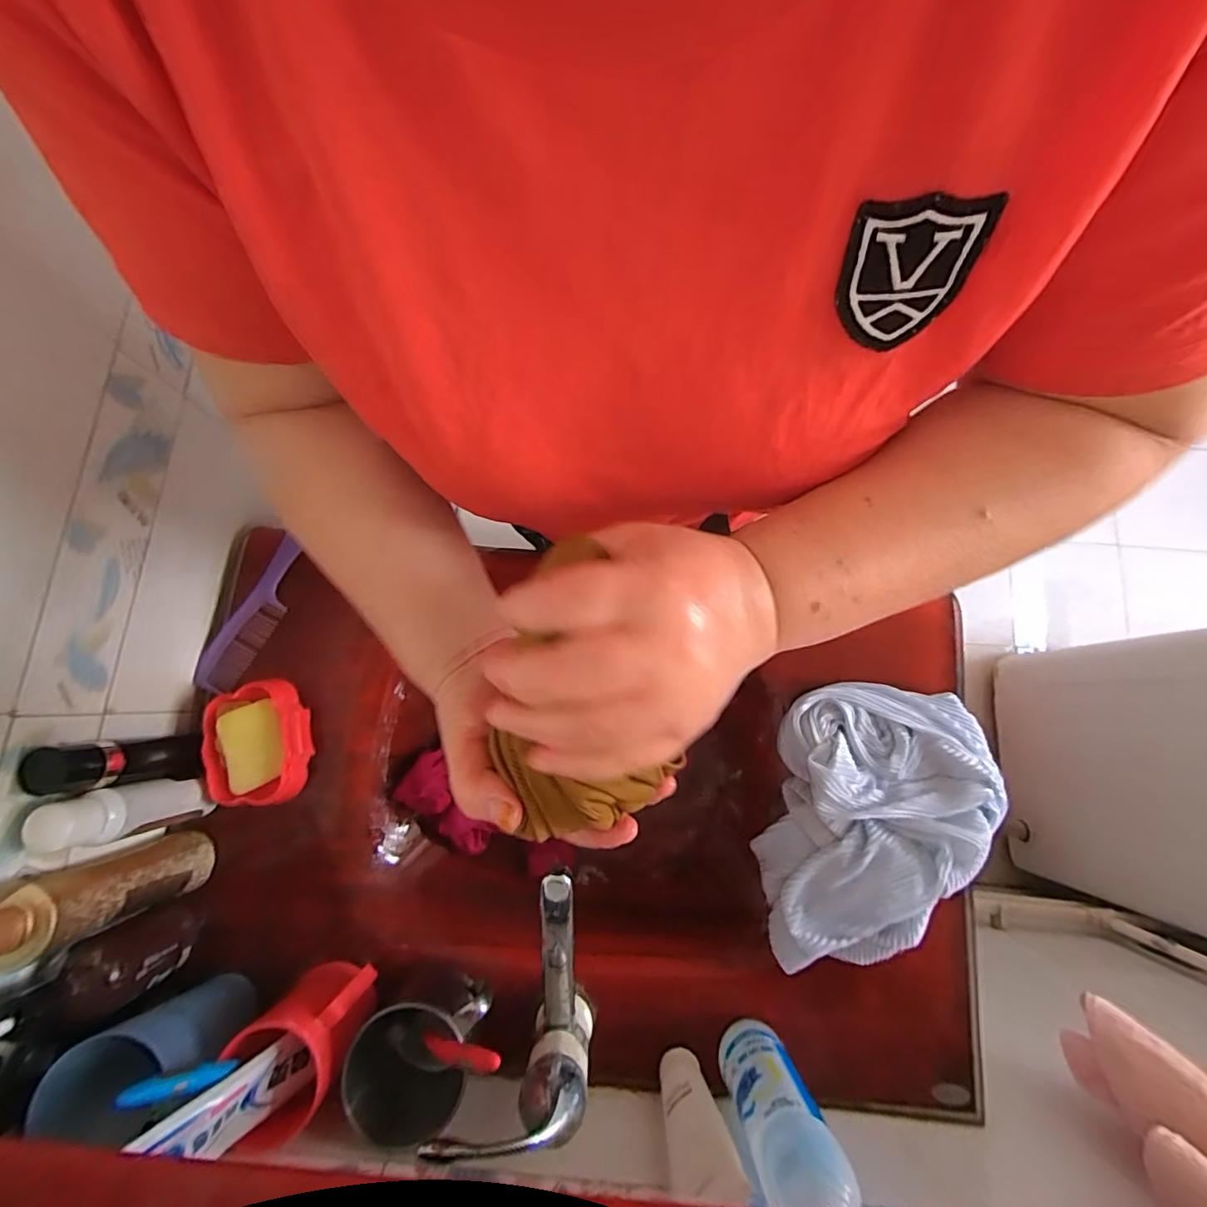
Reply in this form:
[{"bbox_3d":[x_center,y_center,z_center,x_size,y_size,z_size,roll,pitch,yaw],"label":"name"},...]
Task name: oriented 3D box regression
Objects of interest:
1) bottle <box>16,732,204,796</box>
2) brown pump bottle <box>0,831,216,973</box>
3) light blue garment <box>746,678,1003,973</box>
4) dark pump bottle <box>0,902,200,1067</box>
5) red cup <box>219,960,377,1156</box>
[{"bbox_3d":[-0.416,0.142,0.464,0.045,0.164,0.042,-6,80,-2],"label":"bottle"},{"bbox_3d":[-0.410,0.233,0.400,0.056,0.219,0.059,-16,80,-4],"label":"brown pump bottle"},{"bbox_3d":[0.268,0.212,0.509,0.189,0.067,0.254,8,79,1],"label":"light blue garment"},{"bbox_3d":[-0.399,0.296,0.407,0.047,0.164,0.062,-33,82,-6],"label":"dark pump bottle"},{"bbox_3d":[-0.245,0.360,0.431,0.080,0.089,0.075,-5,80,-2],"label":"red cup"}]

